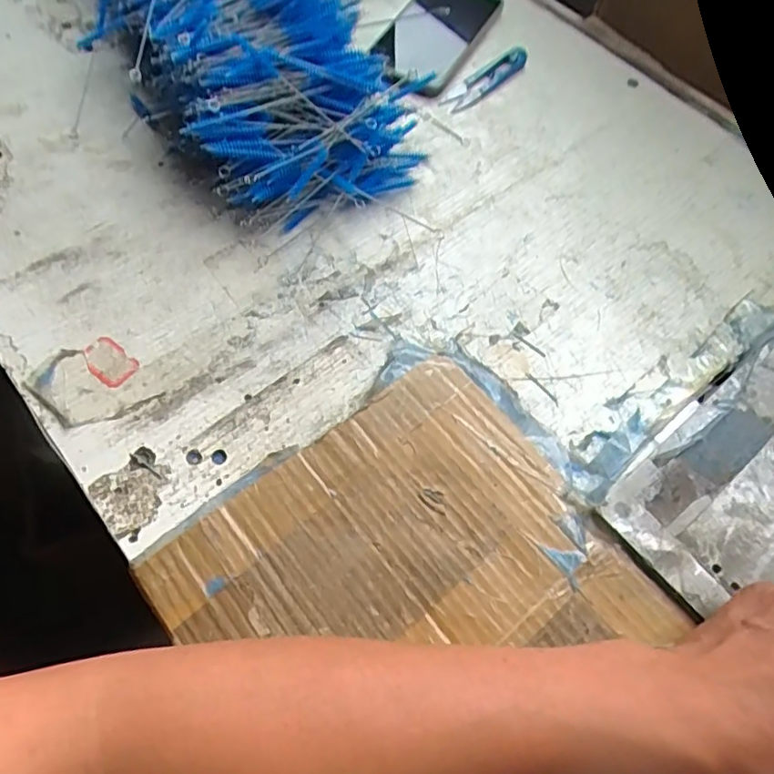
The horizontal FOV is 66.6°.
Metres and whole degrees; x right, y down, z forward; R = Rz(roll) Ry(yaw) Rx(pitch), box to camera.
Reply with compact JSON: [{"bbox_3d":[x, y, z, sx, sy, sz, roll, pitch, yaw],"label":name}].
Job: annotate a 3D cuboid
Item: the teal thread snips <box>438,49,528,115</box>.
[{"bbox_3d":[0.088,-0.273,0.522,0.025,0.008,0.105,42,66,18],"label":"teal thread snips"}]

